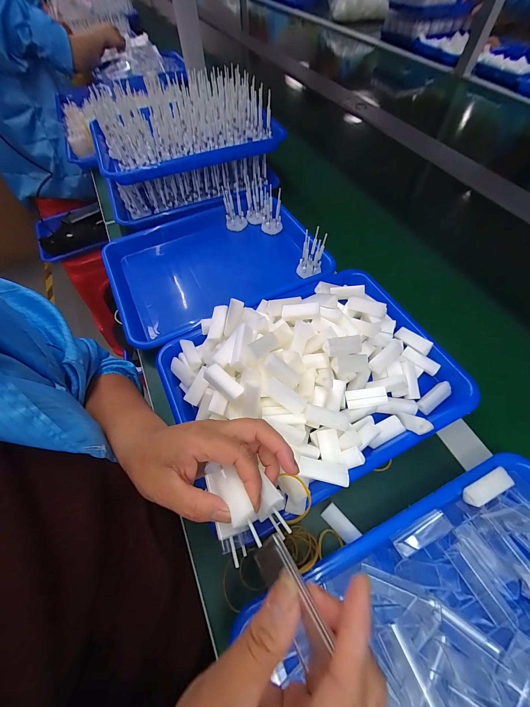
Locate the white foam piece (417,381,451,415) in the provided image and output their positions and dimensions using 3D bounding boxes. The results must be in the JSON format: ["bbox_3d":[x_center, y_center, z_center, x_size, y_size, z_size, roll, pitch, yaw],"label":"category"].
[{"bbox_3d":[0.205,0.053,0.324,0.049,0.010,0.018,-32,63,-16],"label":"white foam piece"}]

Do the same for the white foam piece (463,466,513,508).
[{"bbox_3d":[0.214,0.130,0.260,0.048,0.015,0.019,-25,61,-12],"label":"white foam piece"}]

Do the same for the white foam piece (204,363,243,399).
[{"bbox_3d":[-0.044,0.032,0.290,0.045,0.020,0.018,32,66,19],"label":"white foam piece"}]

